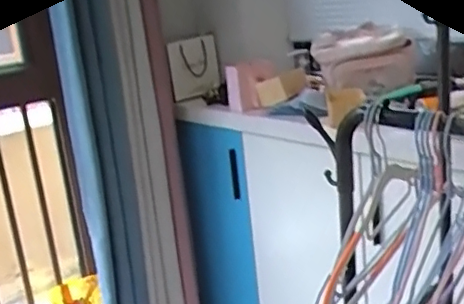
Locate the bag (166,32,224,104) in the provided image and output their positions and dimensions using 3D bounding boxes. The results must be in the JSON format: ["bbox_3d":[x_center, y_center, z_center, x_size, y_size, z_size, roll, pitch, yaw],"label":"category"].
[{"bbox_3d":[-0.115,-0.260,1.768,0.036,0.176,0.215,6,20,36],"label":"bag"}]

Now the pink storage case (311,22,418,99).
[{"bbox_3d":[0.327,-0.230,1.445,0.246,0.148,0.186,-1,16,17],"label":"pink storage case"}]

